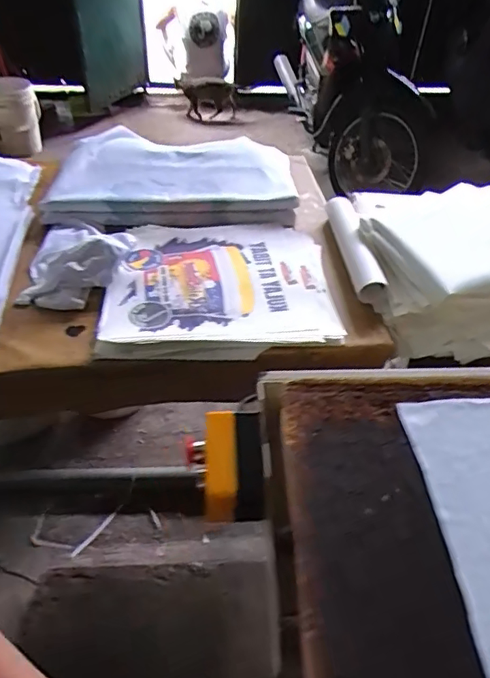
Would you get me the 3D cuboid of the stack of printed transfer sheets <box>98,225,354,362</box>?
[{"bbox_3d":[-0.052,-0.112,1.024,0.413,0.020,0.368,-3,47,-5],"label":"stack of printed transfer sheets"}]

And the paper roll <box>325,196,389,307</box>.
[{"bbox_3d":[0.222,-0.197,1.111,0.062,0.061,0.335,-1,47,-3],"label":"paper roll"}]

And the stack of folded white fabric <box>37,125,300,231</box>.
[{"bbox_3d":[-0.164,-0.398,1.288,0.580,0.062,0.433,-2,46,-2],"label":"stack of folded white fabric"}]

